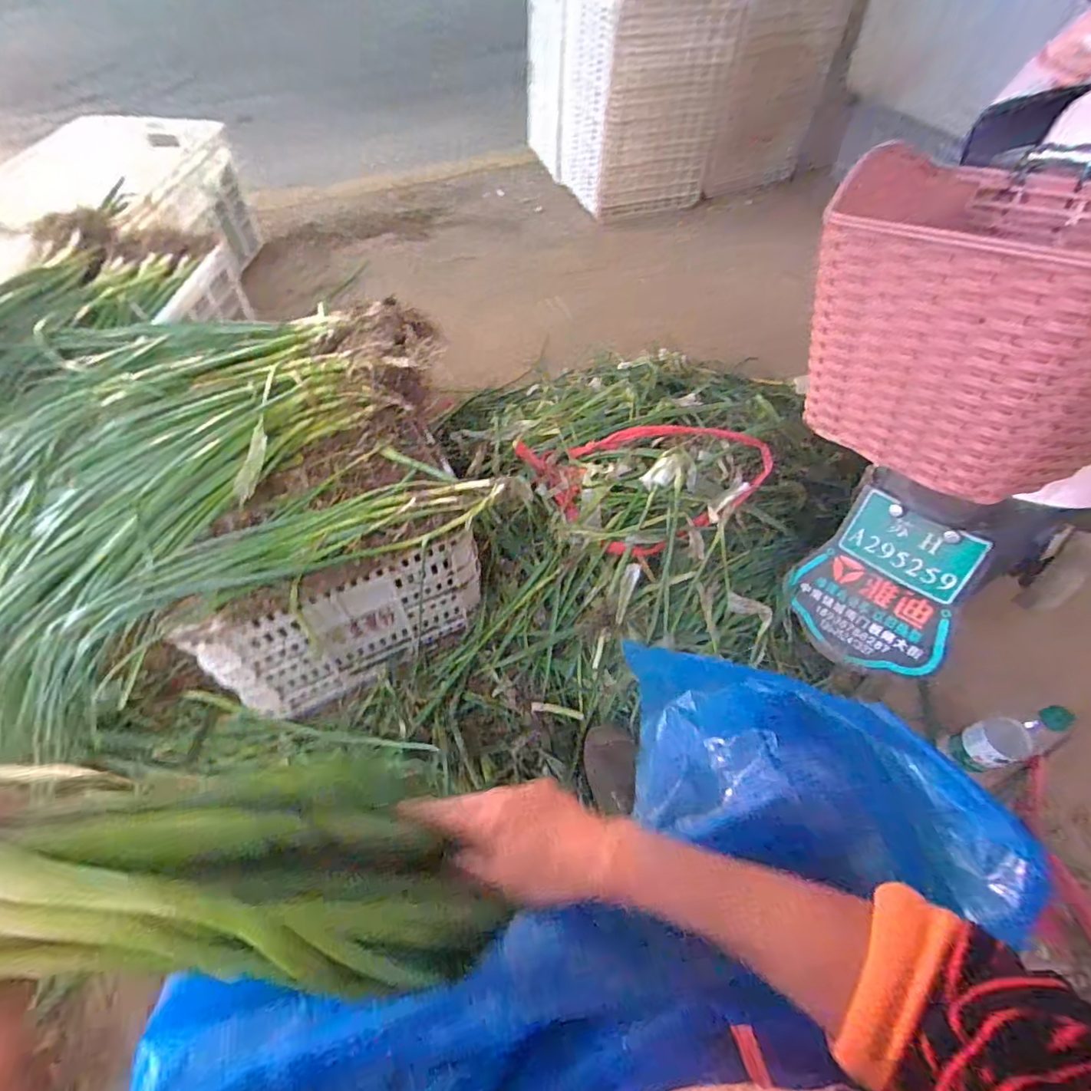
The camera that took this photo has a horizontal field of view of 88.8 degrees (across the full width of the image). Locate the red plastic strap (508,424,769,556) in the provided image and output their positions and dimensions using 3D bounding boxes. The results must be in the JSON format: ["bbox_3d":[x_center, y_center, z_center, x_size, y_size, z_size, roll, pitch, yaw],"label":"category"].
[{"bbox_3d":[0.143,-0.094,0.893,0.410,0.048,0.219,-3,71,15],"label":"red plastic strap"}]

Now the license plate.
[{"bbox_3d":[0.476,0.003,0.735,0.013,0.112,0.166,-17,35,-21],"label":"license plate"}]

